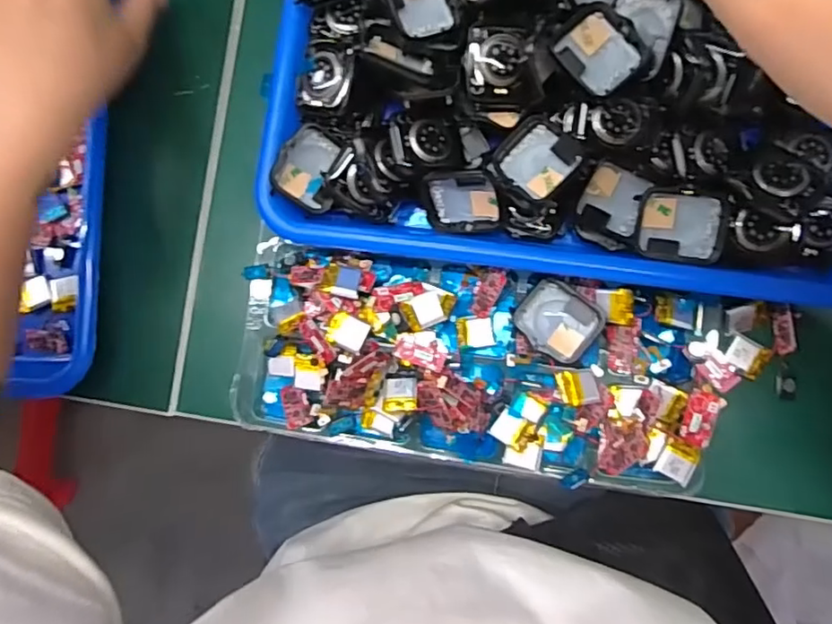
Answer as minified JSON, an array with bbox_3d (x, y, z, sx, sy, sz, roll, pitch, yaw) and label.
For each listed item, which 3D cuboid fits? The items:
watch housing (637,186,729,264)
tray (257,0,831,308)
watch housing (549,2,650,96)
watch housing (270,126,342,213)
[{"bbox_3d":[0.135,-0.044,0.297,0.040,0.014,0.035,9,86,7],"label":"watch housing"},{"bbox_3d":[0.082,-0.140,0.305,0.310,0.052,0.233,8,87,6],"label":"tray"},{"bbox_3d":[0.091,-0.129,0.293,0.036,0.012,0.040,-43,83,1],"label":"watch housing"},{"bbox_3d":[-0.058,-0.078,0.319,0.036,0.008,0.040,25,97,-25],"label":"watch housing"}]

